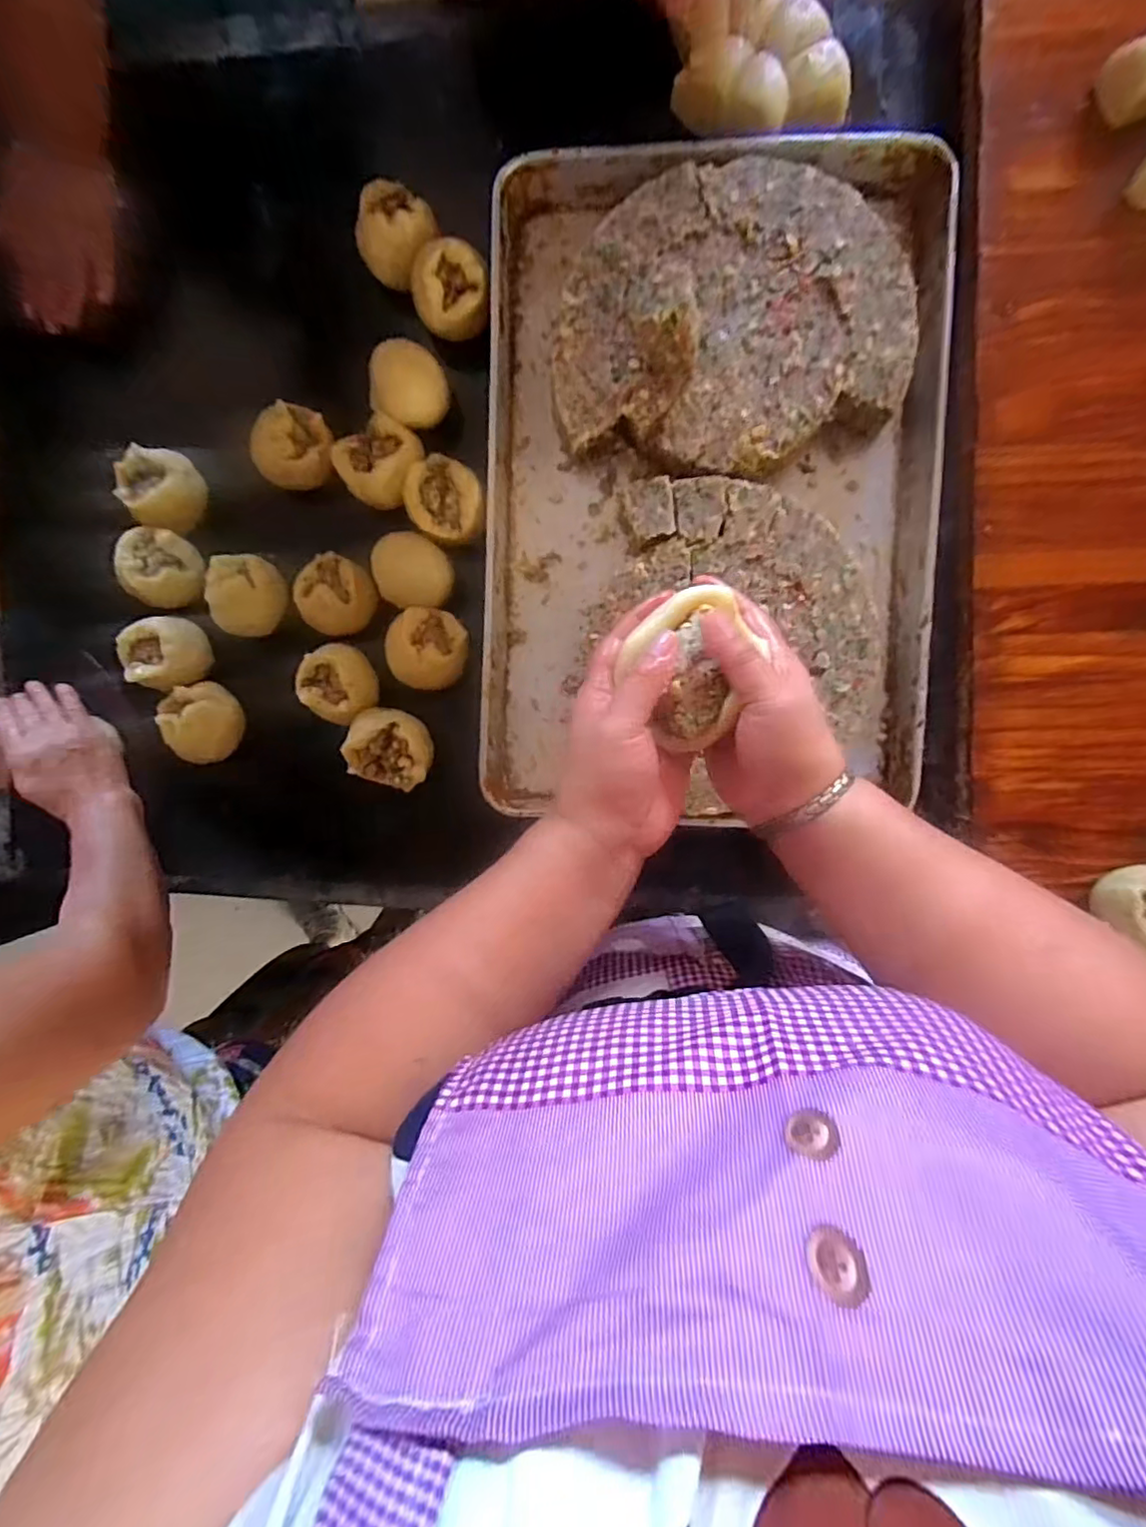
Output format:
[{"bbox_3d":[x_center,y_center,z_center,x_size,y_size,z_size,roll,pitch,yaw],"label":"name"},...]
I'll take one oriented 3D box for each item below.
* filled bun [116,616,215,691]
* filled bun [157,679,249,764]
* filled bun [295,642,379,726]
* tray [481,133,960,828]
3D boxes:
[{"bbox_3d":[-0.414,-0.109,0.615,0.072,0.045,0.068,0,92,6],"label":"filled bun"},{"bbox_3d":[-0.379,-0.042,0.627,0.070,0.058,0.082,4,92,5],"label":"filled bun"},{"bbox_3d":[-0.229,-0.079,0.610,0.071,0.059,0.070,0,92,6],"label":"filled bun"},{"bbox_3d":[0.123,-0.255,0.554,0.404,0.079,0.581,2,92,5],"label":"tray"}]

